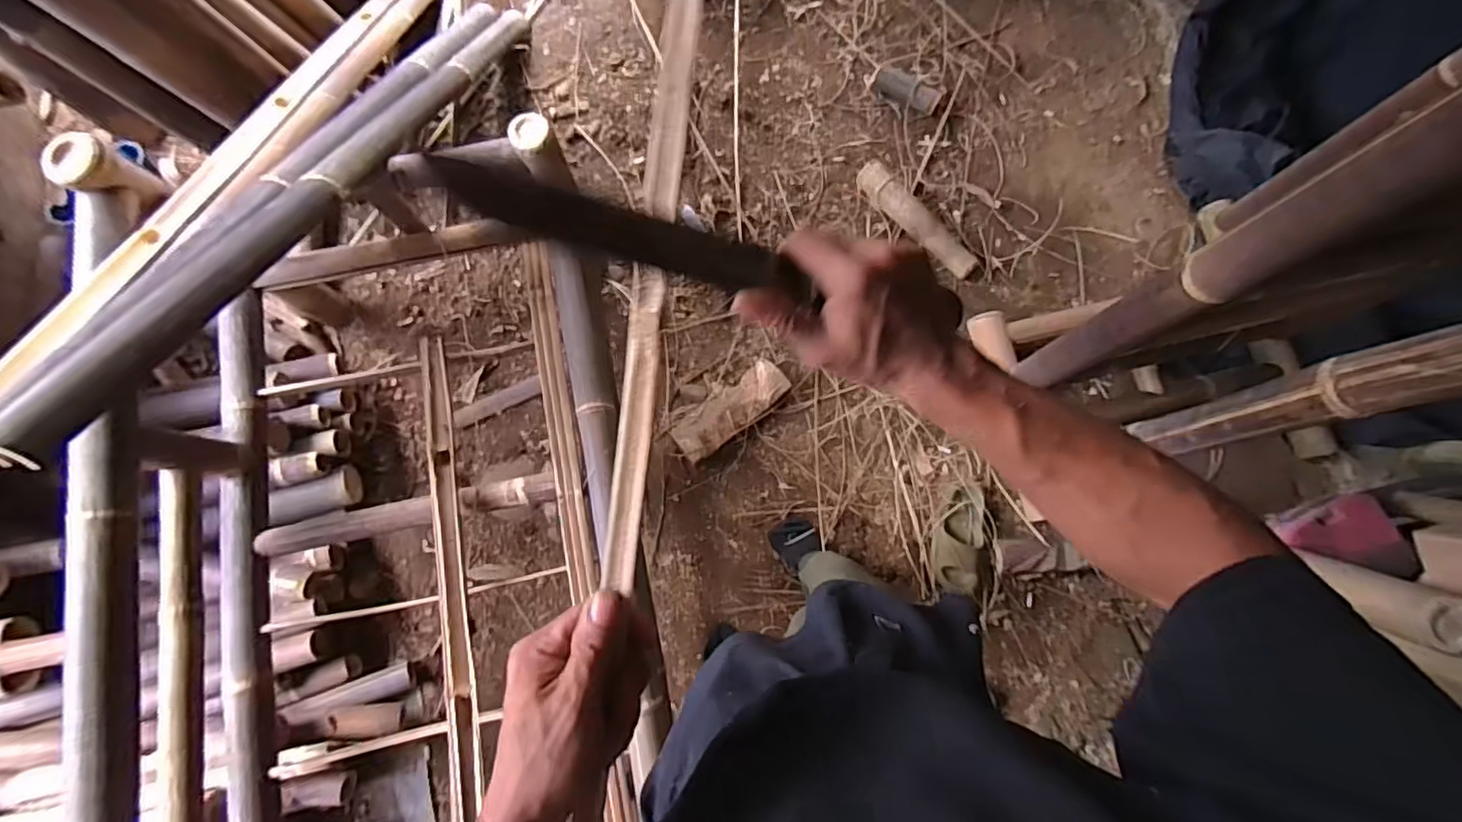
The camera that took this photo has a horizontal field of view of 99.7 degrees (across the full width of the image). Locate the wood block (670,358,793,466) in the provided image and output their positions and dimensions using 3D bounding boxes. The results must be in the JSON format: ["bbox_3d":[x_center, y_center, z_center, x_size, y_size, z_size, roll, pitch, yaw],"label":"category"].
[{"bbox_3d":[-0.001,-0.001,1.429,0.286,0.049,0.106,-37,82,-6],"label":"wood block"}]

